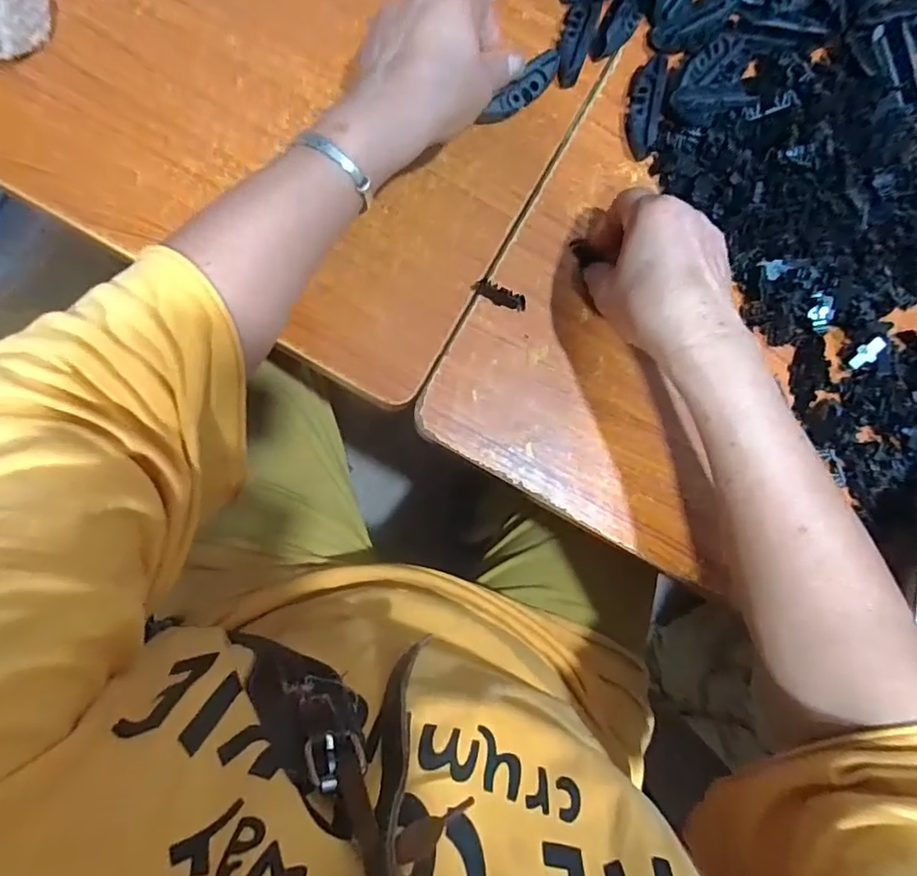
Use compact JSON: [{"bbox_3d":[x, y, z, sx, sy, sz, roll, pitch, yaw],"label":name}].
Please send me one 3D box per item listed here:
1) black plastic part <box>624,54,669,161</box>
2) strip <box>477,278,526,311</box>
[{"bbox_3d":[0.135,-0.239,0.399,0.020,0.025,0.068,3,84,-6],"label":"black plastic part"},{"bbox_3d":[0.030,-0.099,0.380,0.035,0.004,0.012,24,82,-3],"label":"strip"}]

